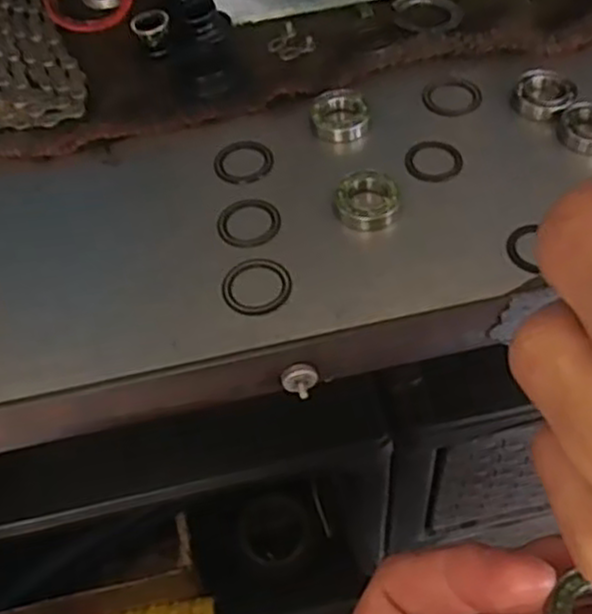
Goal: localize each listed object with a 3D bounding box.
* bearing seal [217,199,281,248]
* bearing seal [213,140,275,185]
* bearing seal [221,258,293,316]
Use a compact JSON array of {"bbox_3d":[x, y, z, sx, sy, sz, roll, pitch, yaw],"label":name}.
[{"bbox_3d":[-0.019,-0.034,0.297,0.024,0.005,0.022,-2,54,3],"label":"bearing seal"},{"bbox_3d":[-0.023,-0.063,0.320,0.025,0.007,0.023,-2,54,3],"label":"bearing seal"},{"bbox_3d":[-0.015,-0.008,0.277,0.026,0.004,0.025,-2,54,3],"label":"bearing seal"}]

